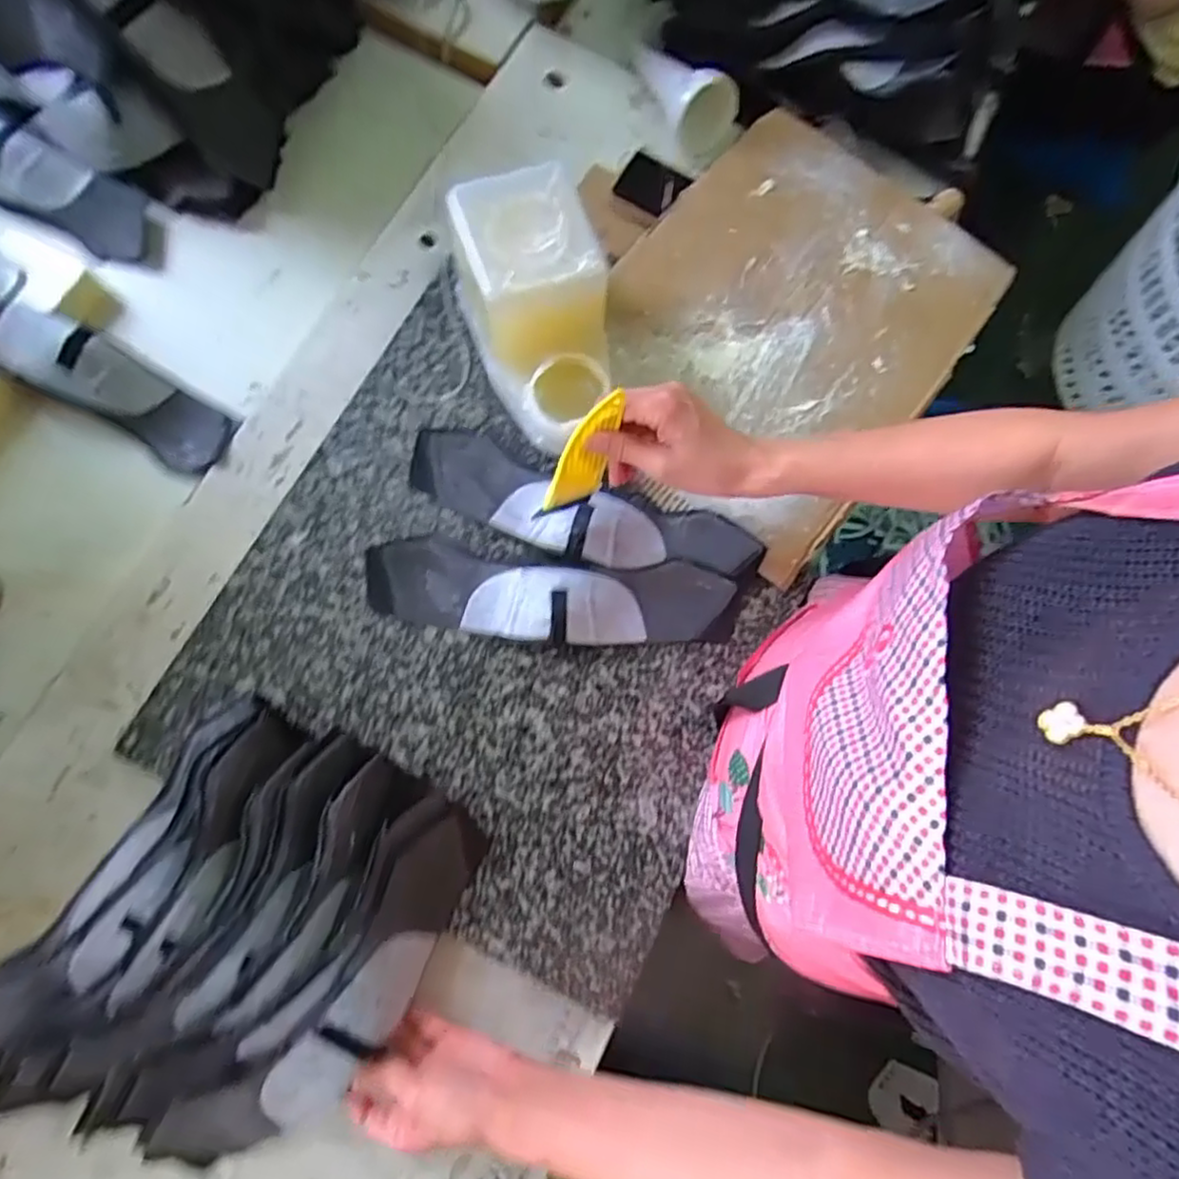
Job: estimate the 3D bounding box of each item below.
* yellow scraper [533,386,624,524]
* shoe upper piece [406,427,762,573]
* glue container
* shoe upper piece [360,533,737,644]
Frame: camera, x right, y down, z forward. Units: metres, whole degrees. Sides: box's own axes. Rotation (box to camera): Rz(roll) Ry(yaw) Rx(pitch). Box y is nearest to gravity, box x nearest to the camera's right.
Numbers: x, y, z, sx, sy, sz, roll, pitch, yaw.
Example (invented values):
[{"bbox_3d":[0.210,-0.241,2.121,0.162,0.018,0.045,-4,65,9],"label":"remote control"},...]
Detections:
[{"bbox_3d":[-0.001,-0.099,0.518,0.043,0.136,0.008,-4,59,-27],"label":"yellow scraper"},{"bbox_3d":[-0.008,-0.069,0.607,0.316,0.020,0.077,18,78,-1],"label":"shoe upper piece"},{"bbox_3d":[-0.043,-0.233,0.598,0.109,0.129,0.208,-18,80,-8],"label":"glue container"},{"bbox_3d":[-0.033,0.004,0.588,0.316,0.025,0.080,6,78,-4],"label":"shoe upper piece"}]

